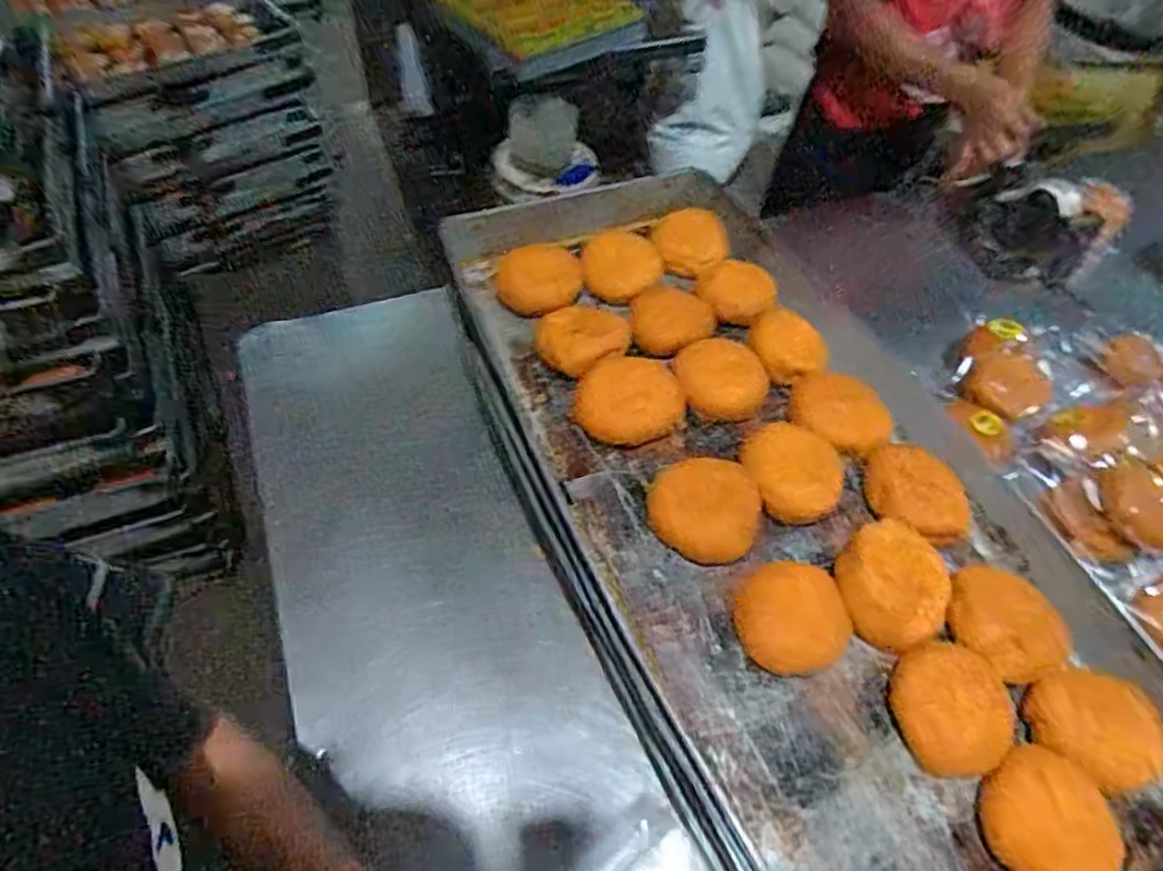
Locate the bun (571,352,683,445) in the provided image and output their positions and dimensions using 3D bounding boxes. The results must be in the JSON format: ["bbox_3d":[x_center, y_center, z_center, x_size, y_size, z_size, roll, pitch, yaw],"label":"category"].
[{"bbox_3d":[0.048,-0.036,0.691,0.104,0.032,0.093,-27,59,-24],"label":"bun"}]

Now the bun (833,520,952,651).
[{"bbox_3d":[0.272,0.130,0.590,0.093,0.044,0.091,3,52,-3],"label":"bun"}]

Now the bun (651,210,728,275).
[{"bbox_3d":[0.137,-0.246,0.848,0.092,0.034,0.092,14,52,6],"label":"bun"}]

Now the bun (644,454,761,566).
[{"bbox_3d":[0.114,0.064,0.620,0.099,0.031,0.092,3,52,-3],"label":"bun"}]

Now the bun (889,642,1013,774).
[{"bbox_3d":[0.302,0.220,0.549,0.086,0.045,0.098,-13,54,-15],"label":"bun"}]

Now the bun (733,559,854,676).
[{"bbox_3d":[0.181,0.157,0.585,0.095,0.030,0.087,3,52,-3],"label":"bun"}]

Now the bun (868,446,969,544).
[{"bbox_3d":[0.324,0.052,0.657,0.084,0.036,0.098,-2,52,-6],"label":"bun"}]

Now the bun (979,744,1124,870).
[{"bbox_3d":[0.352,0.290,0.514,0.085,0.036,0.102,6,51,0],"label":"bun"}]

